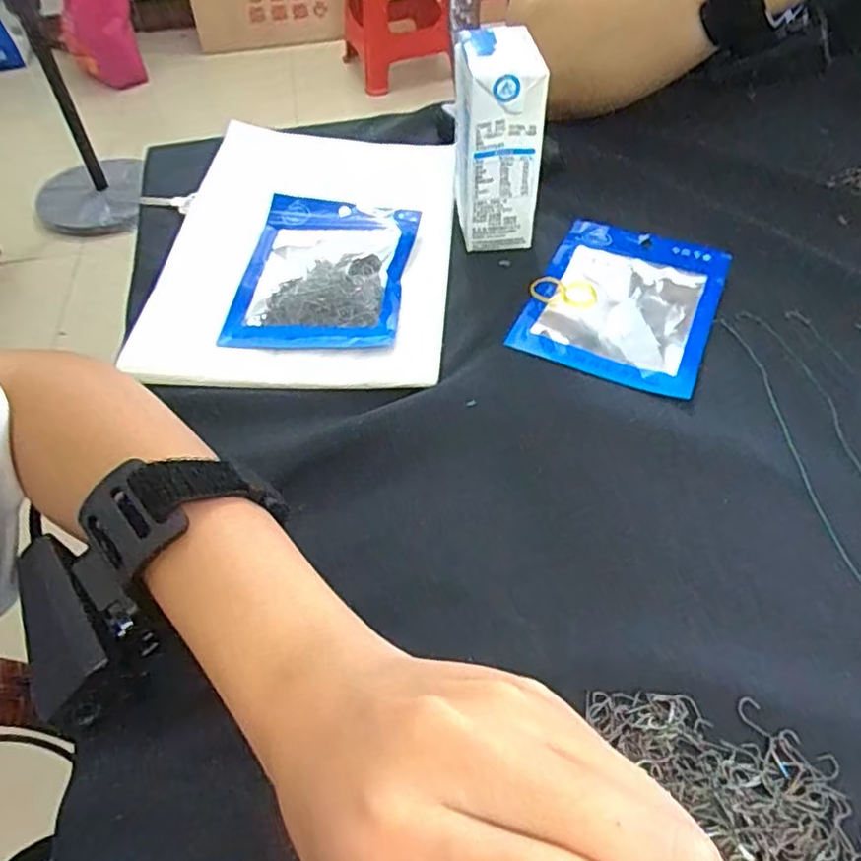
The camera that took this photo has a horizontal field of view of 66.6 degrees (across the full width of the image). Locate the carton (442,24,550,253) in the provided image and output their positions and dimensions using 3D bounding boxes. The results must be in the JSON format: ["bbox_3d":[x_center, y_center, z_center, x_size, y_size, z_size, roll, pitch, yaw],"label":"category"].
[{"bbox_3d":[0.037,-0.168,0.391,0.051,0.112,0.058,-7,50,-3],"label":"carton"}]

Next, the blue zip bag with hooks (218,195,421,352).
[{"bbox_3d":[-0.063,-0.096,0.394,0.098,0.017,0.130,4,50,6],"label":"blue zip bag with hooks"}]

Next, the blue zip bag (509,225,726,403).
[{"bbox_3d":[0.113,-0.078,0.382,0.097,0.004,0.134,18,53,18],"label":"blue zip bag"}]

